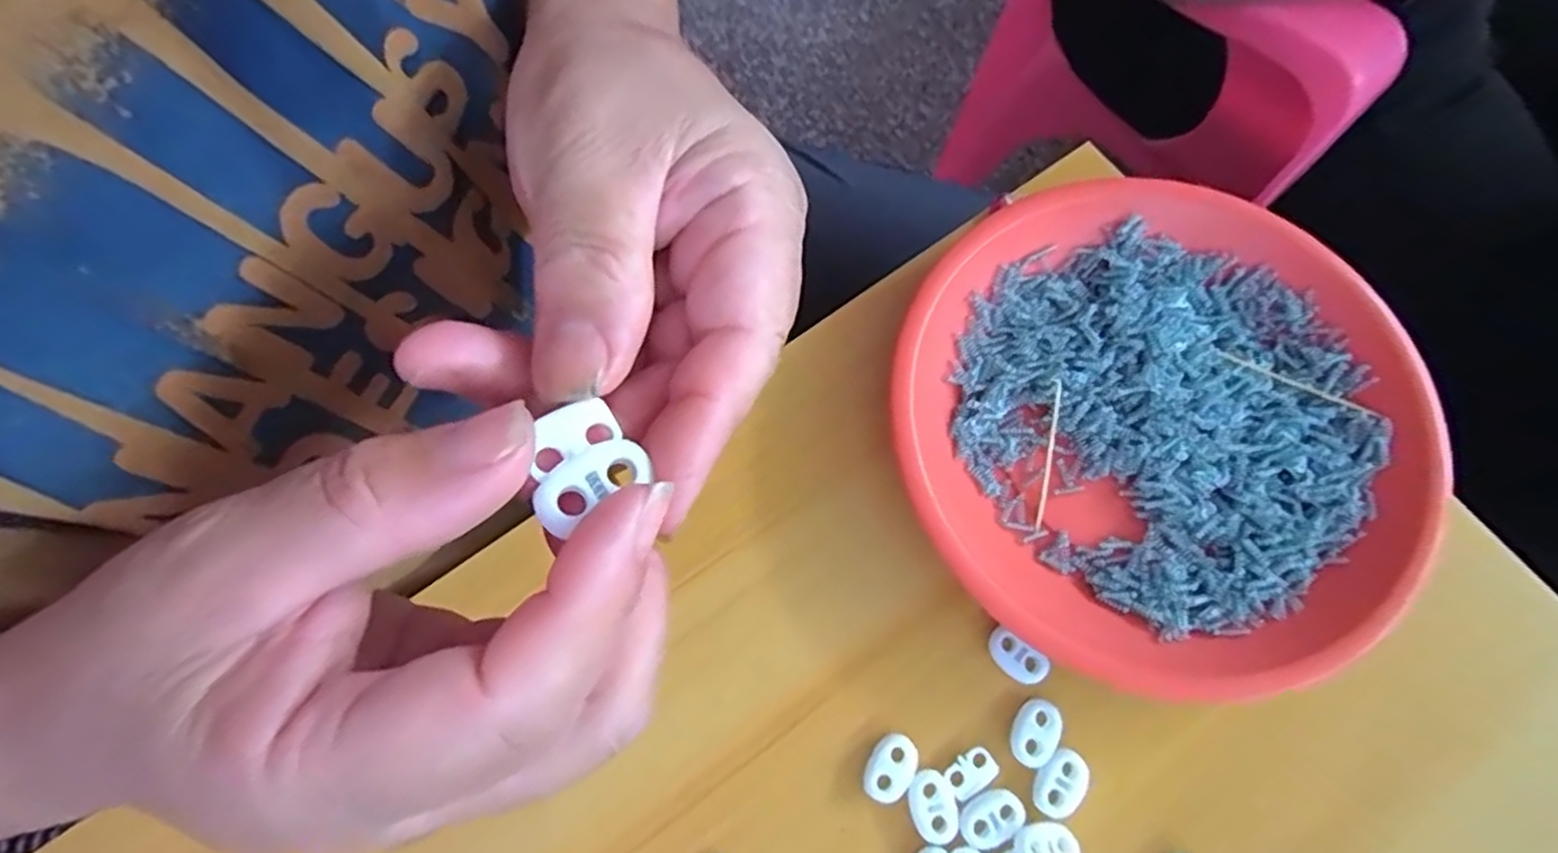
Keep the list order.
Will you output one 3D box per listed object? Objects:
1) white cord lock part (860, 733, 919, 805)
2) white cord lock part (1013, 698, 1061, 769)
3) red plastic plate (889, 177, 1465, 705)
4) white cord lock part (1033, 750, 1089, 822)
[{"bbox_3d":[0.038,0.118,0.246,0.016,0.004,0.022,33,76,9],"label":"white cord lock part"},{"bbox_3d":[0.090,0.107,0.249,0.015,0.004,0.022,20,74,5],"label":"white cord lock part"},{"bbox_3d":[0.141,0.000,0.272,0.187,0.043,0.183,0,73,0],"label":"red plastic plate"},{"bbox_3d":[0.096,0.122,0.242,0.016,0.004,0.022,31,75,8],"label":"white cord lock part"}]

